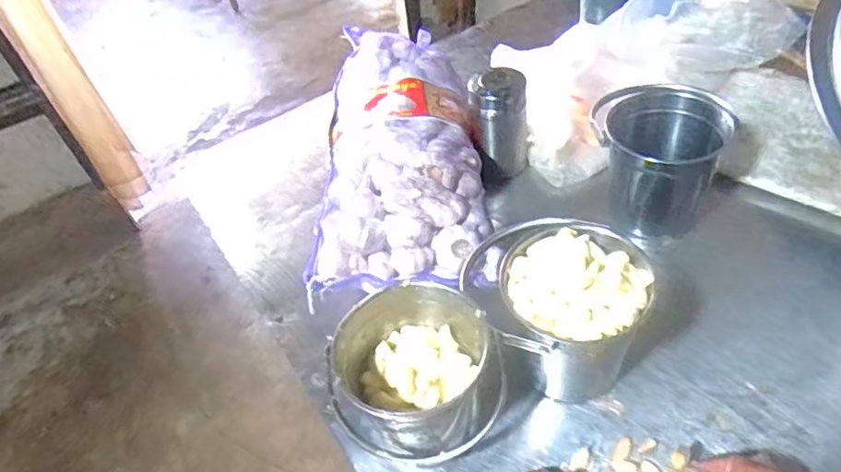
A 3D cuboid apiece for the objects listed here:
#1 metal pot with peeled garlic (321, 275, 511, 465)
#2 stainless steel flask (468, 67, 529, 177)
[{"bbox_3d":[-0.007,0.135,0.541,0.136,0.137,0.125,-5,47,5],"label":"metal pot with peeled garlic"},{"bbox_3d":[0.109,-0.157,0.783,0.080,0.136,0.058,-3,47,7],"label":"stainless steel flask"}]

